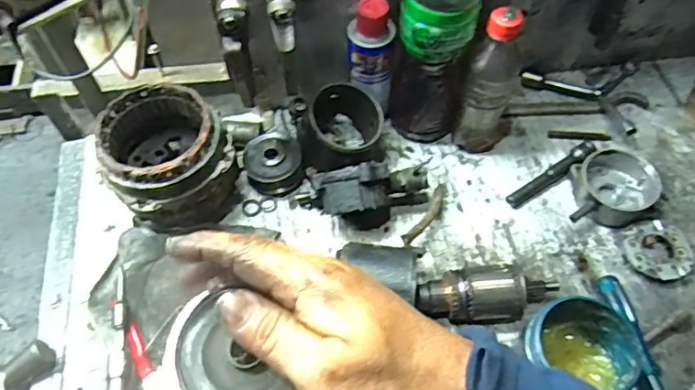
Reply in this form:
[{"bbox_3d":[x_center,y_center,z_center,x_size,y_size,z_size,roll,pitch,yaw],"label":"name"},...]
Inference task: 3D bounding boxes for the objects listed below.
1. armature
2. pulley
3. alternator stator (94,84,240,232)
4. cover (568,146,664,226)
[{"bbox_3d":[0.141,0.102,0.559,0.139,0.052,0.051,-6,57,-4],"label":"armature"},{"bbox_3d":[-0.085,-0.036,0.650,0.065,0.043,0.059,-17,59,-11],"label":"pulley"},{"bbox_3d":[-0.186,-0.035,0.607,0.117,0.123,0.125,0,57,0],"label":"alternator stator"},{"bbox_3d":[0.292,-0.003,0.630,0.115,0.039,0.089,-40,66,-23],"label":"cover"}]

